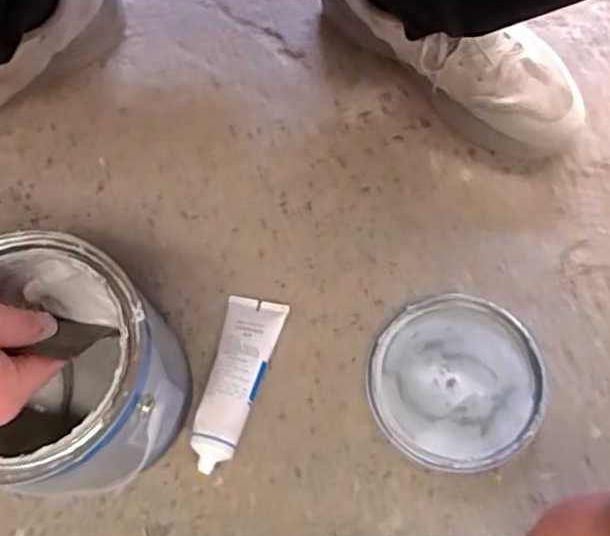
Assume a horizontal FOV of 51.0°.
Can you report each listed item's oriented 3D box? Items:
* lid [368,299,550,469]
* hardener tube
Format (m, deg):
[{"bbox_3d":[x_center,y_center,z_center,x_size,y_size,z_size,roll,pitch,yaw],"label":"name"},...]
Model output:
[{"bbox_3d":[0.124,0.093,0.531,0.138,0.018,0.139,0,71,-1],"label":"lid"},{"bbox_3d":[-0.057,0.091,0.524,0.050,0.034,0.144,12,71,6],"label":"hardener tube"}]

